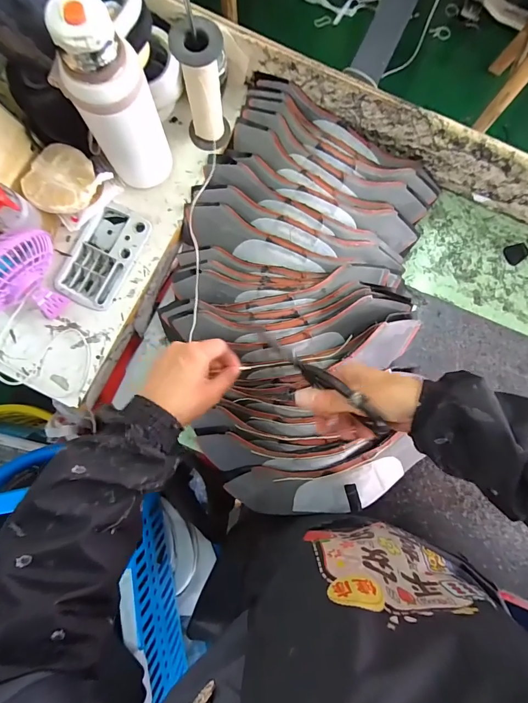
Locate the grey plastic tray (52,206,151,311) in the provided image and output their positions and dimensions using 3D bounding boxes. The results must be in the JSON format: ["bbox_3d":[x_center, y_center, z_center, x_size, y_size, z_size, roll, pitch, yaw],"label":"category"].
[{"bbox_3d":[-0.226,-0.134,0.517,0.087,0.012,0.145,26,84,2],"label":"grey plastic tray"}]

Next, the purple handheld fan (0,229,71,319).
[{"bbox_3d":[-0.288,-0.084,0.441,0.046,0.129,0.127,31,84,2],"label":"purple handheld fan"}]

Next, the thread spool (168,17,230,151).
[{"bbox_3d":[-0.076,-0.330,0.468,0.056,0.152,0.049,-11,84,-2],"label":"thread spool"}]

